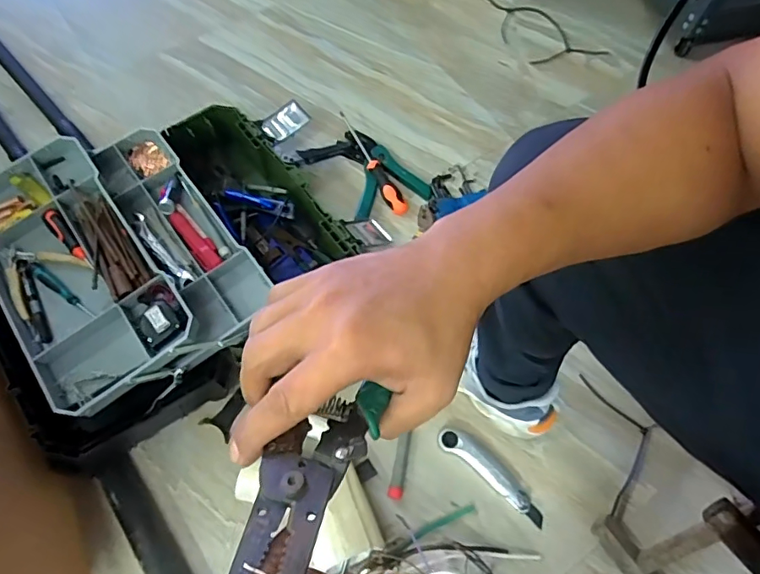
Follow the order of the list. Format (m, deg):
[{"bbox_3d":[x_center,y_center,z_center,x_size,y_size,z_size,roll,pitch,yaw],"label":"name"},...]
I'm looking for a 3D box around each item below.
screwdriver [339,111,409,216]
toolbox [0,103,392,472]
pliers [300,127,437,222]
[{"bbox_3d":[-0.019,-0.235,0.943,0.030,0.039,0.248,-25,65,-10],"label":"screwdriver"},{"bbox_3d":[-0.312,-0.046,0.772,0.498,0.197,0.433,-40,69,-17],"label":"toolbox"},{"bbox_3d":[-0.026,-0.211,0.943,0.160,0.027,0.205,-34,67,-14],"label":"pliers"}]

